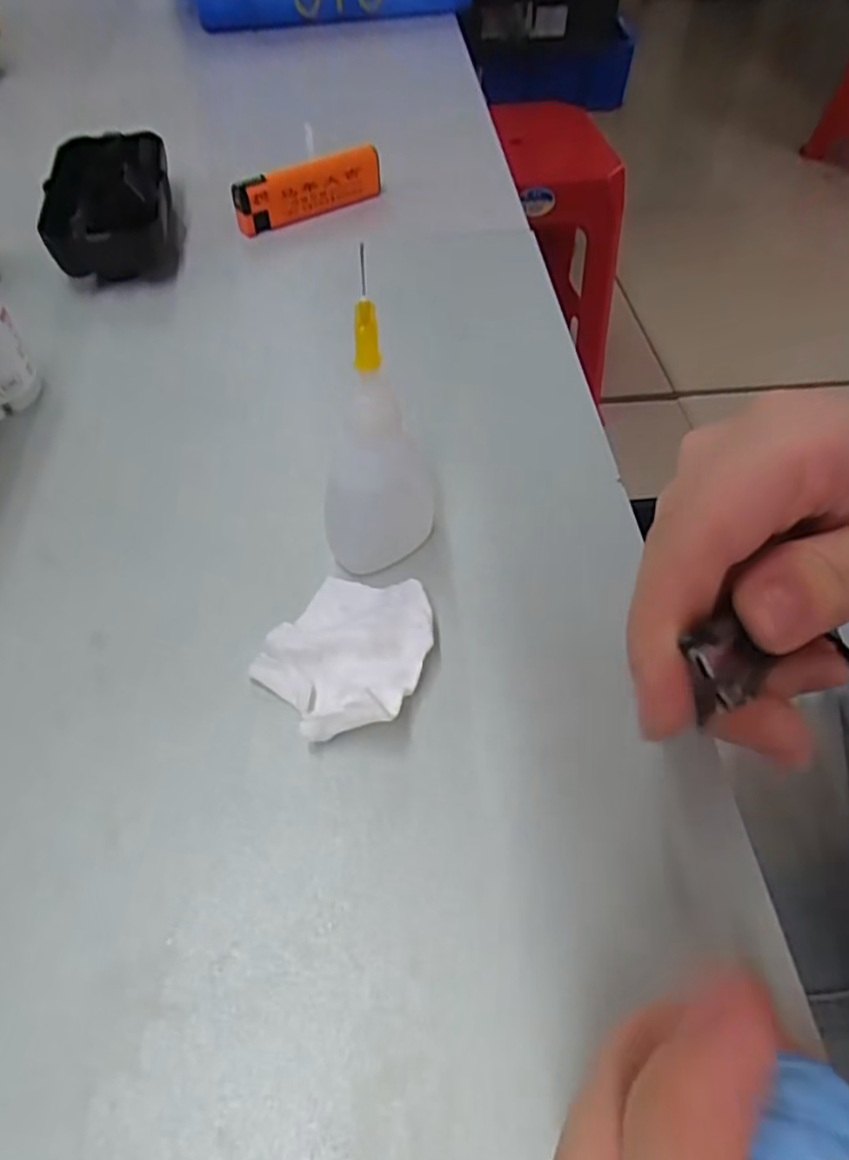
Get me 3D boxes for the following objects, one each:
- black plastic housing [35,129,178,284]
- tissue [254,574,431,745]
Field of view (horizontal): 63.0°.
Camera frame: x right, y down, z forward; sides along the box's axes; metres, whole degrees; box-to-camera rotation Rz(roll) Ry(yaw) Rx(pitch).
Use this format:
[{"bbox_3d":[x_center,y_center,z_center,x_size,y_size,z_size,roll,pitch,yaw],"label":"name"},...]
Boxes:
[{"bbox_3d":[-0.151,-0.183,0.338,0.054,0.037,0.102,-8,53,-11],"label":"black plastic housing"},{"bbox_3d":[-0.022,0.021,0.199,0.043,0.016,0.053,20,55,14],"label":"tissue"}]

